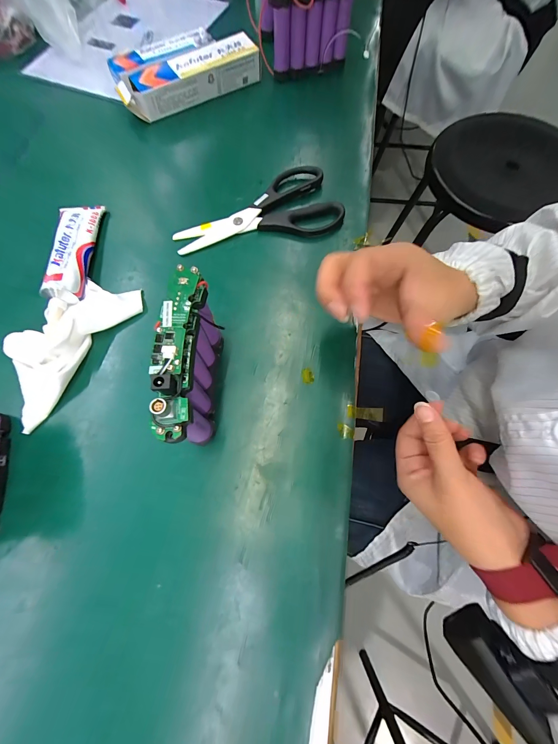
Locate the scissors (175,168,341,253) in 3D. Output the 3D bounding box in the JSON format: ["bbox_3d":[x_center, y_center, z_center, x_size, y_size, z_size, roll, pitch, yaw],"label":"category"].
[{"bbox_3d":[-0.025,-0.190,0.336,0.184,0.012,0.095,-9,70,-1],"label":"scissors"}]

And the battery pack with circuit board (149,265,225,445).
[{"bbox_3d":[-0.065,-0.005,0.224,0.023,0.098,0.117,1,70,2],"label":"battery pack with circuit board"}]

